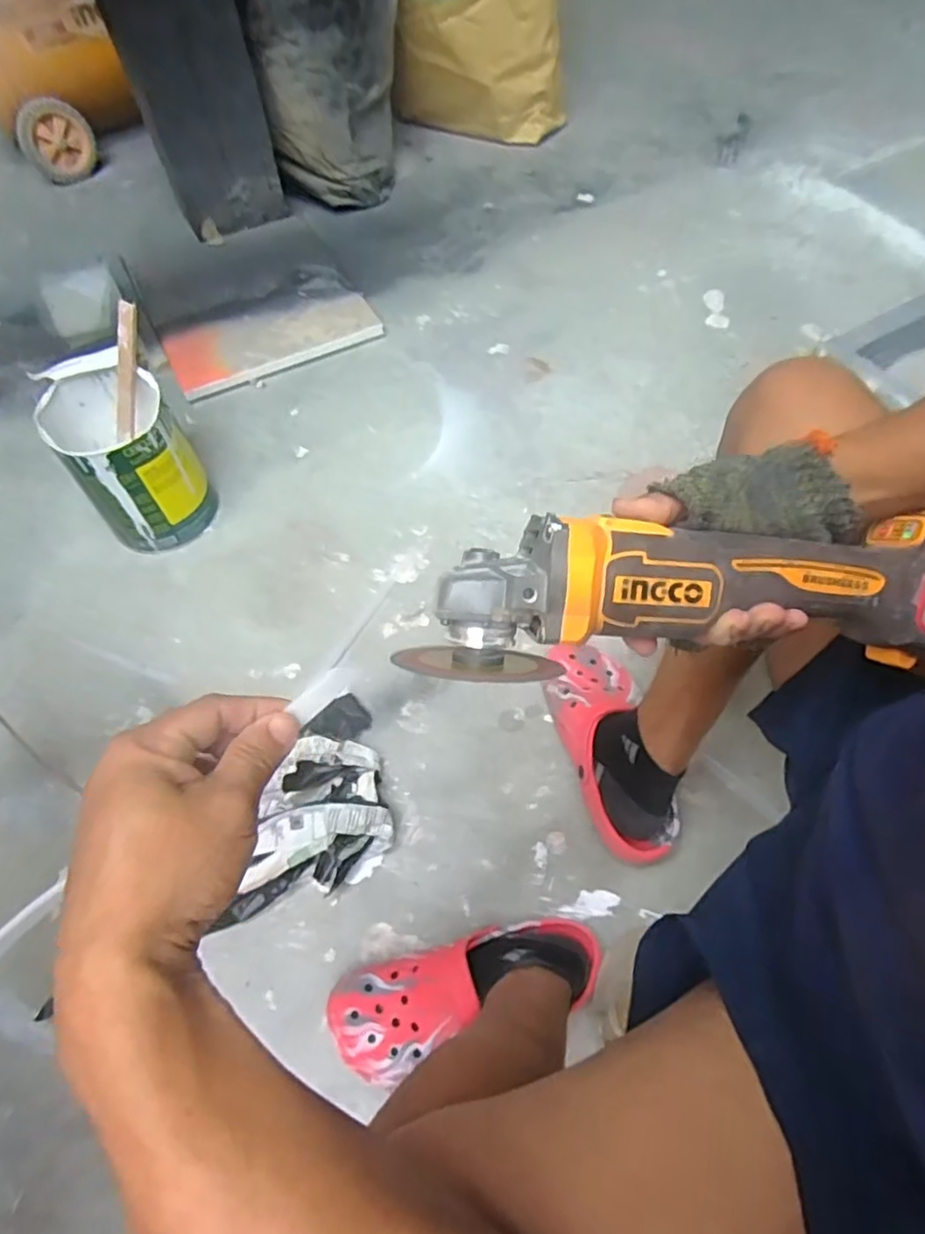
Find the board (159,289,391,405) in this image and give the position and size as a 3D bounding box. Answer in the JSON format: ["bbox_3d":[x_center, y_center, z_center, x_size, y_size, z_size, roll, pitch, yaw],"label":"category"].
[{"bbox_3d":[-0.352,-0.523,1.190,0.381,0.027,0.180,-19,60,-10],"label":"board"}]

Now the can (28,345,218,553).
[{"bbox_3d":[-0.476,-0.229,0.913,0.154,0.209,0.190,-33,64,-17],"label":"can"}]

